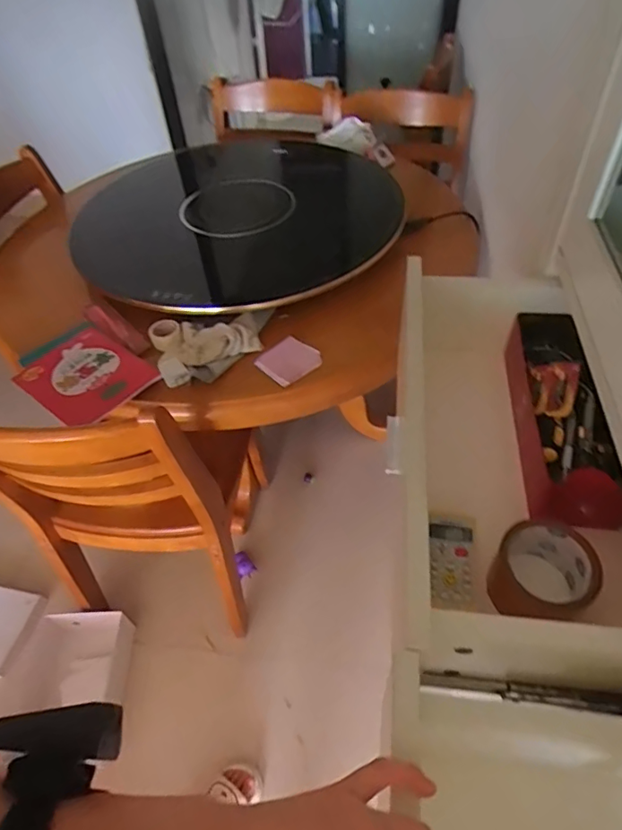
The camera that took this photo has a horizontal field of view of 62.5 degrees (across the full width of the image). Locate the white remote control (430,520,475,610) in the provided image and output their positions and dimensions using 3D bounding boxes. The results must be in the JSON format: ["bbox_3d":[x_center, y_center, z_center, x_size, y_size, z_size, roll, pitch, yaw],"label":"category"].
[{"bbox_3d":[0.144,0.149,0.520,0.044,0.011,0.093,3,50,8],"label":"white remote control"}]

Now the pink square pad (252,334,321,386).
[{"bbox_3d":[-0.040,-0.100,0.918,0.097,0.015,0.089,-38,57,-25],"label":"pink square pad"}]

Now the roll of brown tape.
[{"bbox_3d":[0.230,0.158,0.511,0.087,0.062,0.095,-2,49,3],"label":"roll of brown tape"}]

